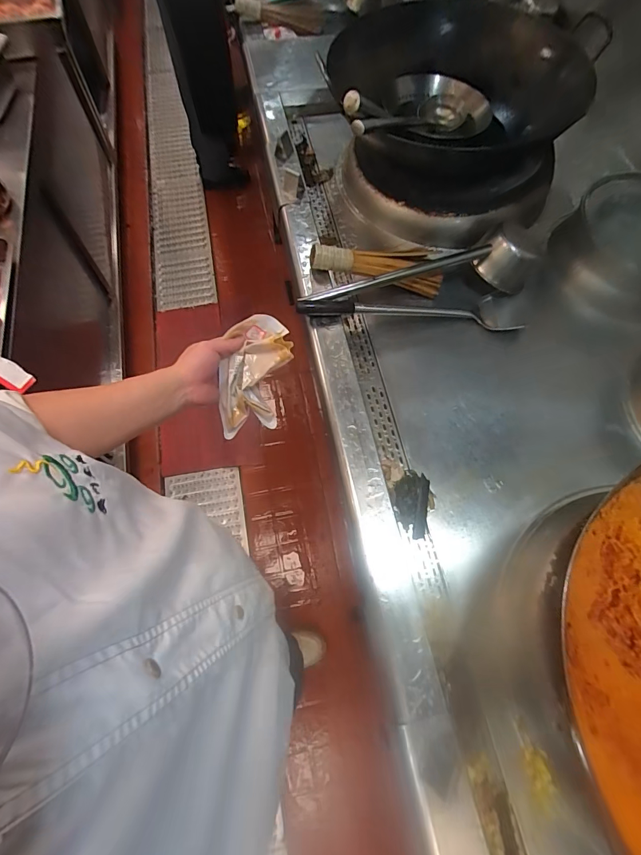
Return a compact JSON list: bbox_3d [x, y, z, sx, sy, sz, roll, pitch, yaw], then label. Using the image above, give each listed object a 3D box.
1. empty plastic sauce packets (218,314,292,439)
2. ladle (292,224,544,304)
[{"bbox_3d":[-0.101,-0.066,0.587,0.085,0.189,0.048,28,24,10],"label":"empty plastic sauce packets"},{"bbox_3d":[0.213,-0.345,0.868,0.543,0.106,0.120,-10,67,-6],"label":"ladle"}]

